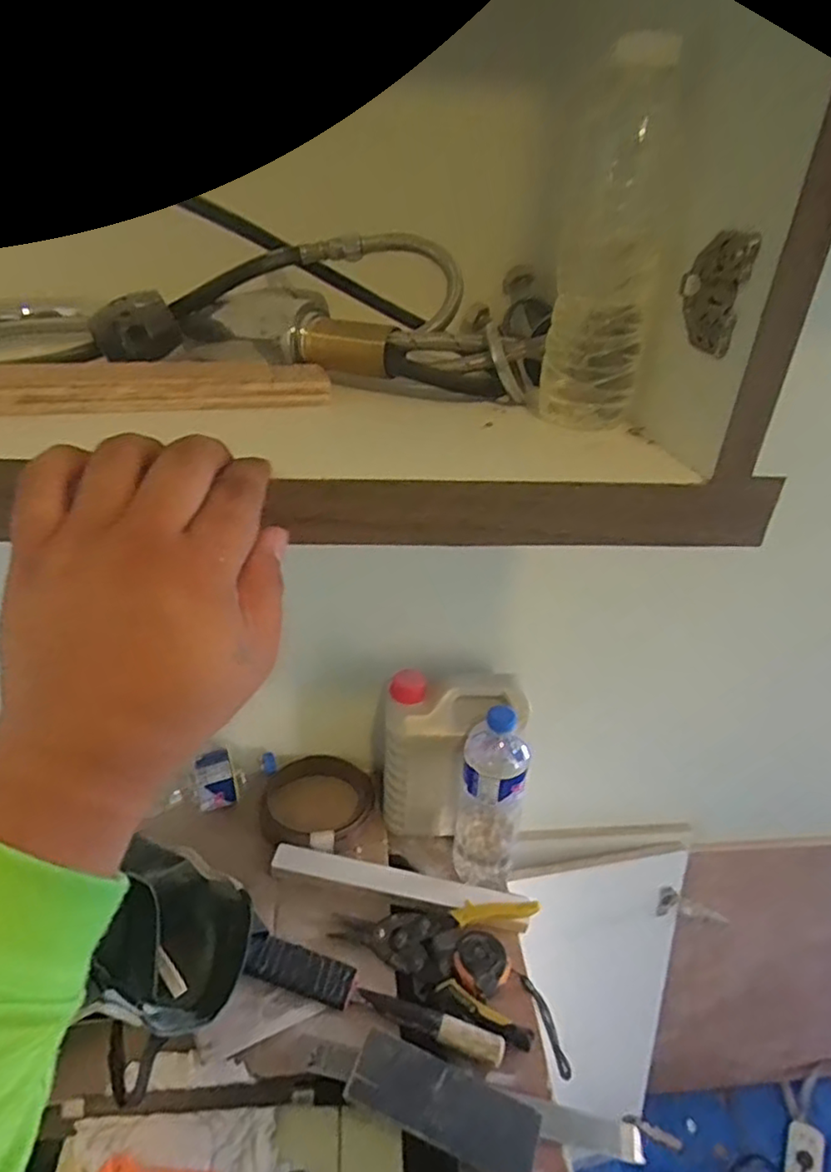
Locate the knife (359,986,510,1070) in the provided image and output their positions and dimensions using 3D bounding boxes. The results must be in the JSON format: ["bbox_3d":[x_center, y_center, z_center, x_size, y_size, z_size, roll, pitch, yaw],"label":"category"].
[{"bbox_3d":[0.016,0.454,0.662,0.153,0.022,0.025,12,32,13],"label":"knife"}]

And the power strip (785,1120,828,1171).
[{"bbox_3d":[0.796,1.168,1.299,0.066,0.039,0.122,21,35,25],"label":"power strip"}]

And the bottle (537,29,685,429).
[{"bbox_3d":[0.106,-0.184,0.354,0.060,0.177,0.050,12,32,13],"label":"bottle"}]

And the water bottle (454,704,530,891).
[{"bbox_3d":[0.092,0.253,0.778,0.071,0.270,0.084,9,31,8],"label":"water bottle"}]

